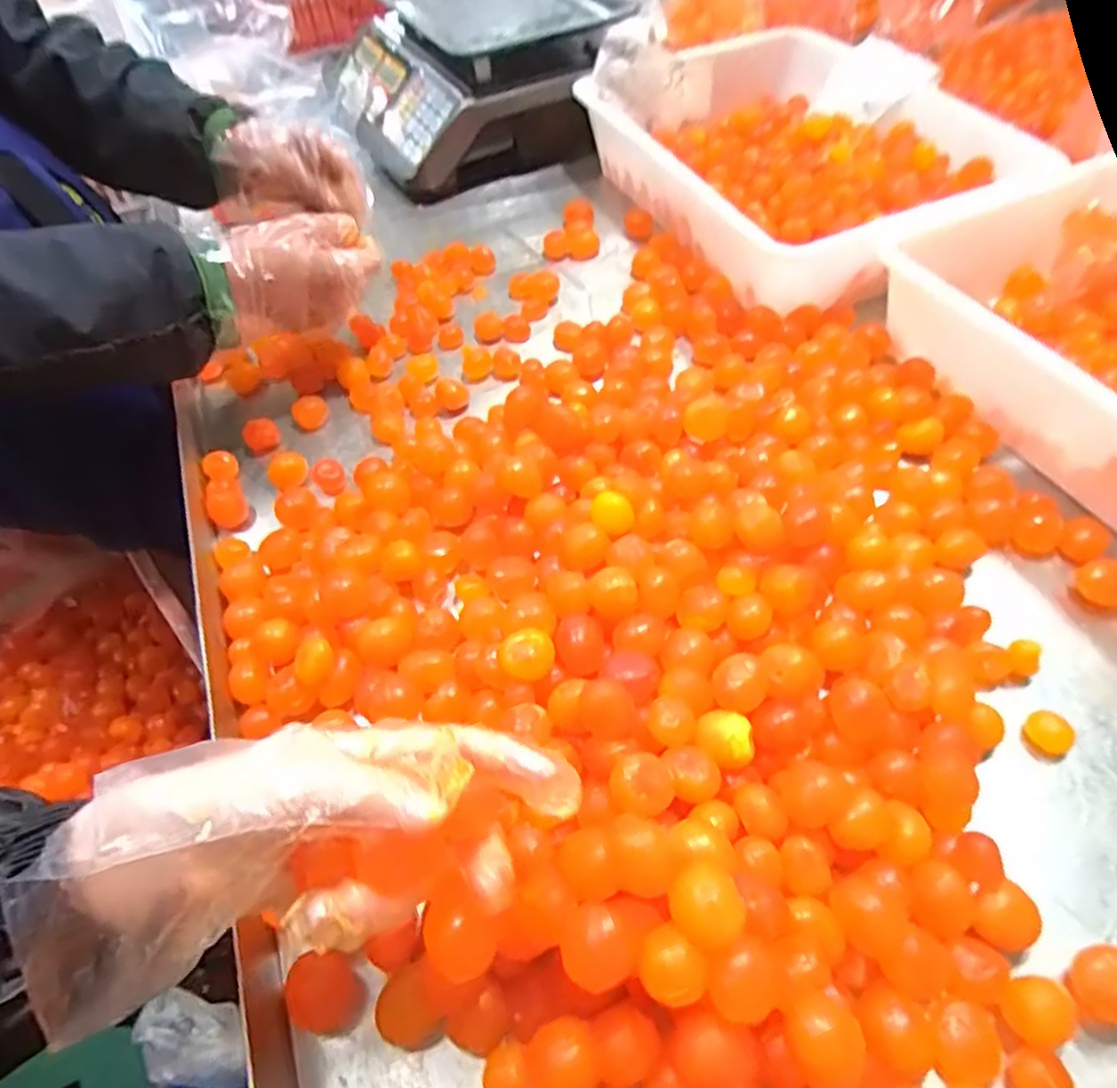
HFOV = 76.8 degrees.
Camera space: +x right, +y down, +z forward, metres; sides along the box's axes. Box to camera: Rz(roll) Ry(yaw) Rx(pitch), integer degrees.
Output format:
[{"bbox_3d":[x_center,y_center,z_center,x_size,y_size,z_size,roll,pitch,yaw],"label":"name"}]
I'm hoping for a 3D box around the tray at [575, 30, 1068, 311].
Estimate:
[{"bbox_3d":[0.251,-0.426,0.746,0.314,0.090,0.429,-25,56,-13],"label":"tray"}]

